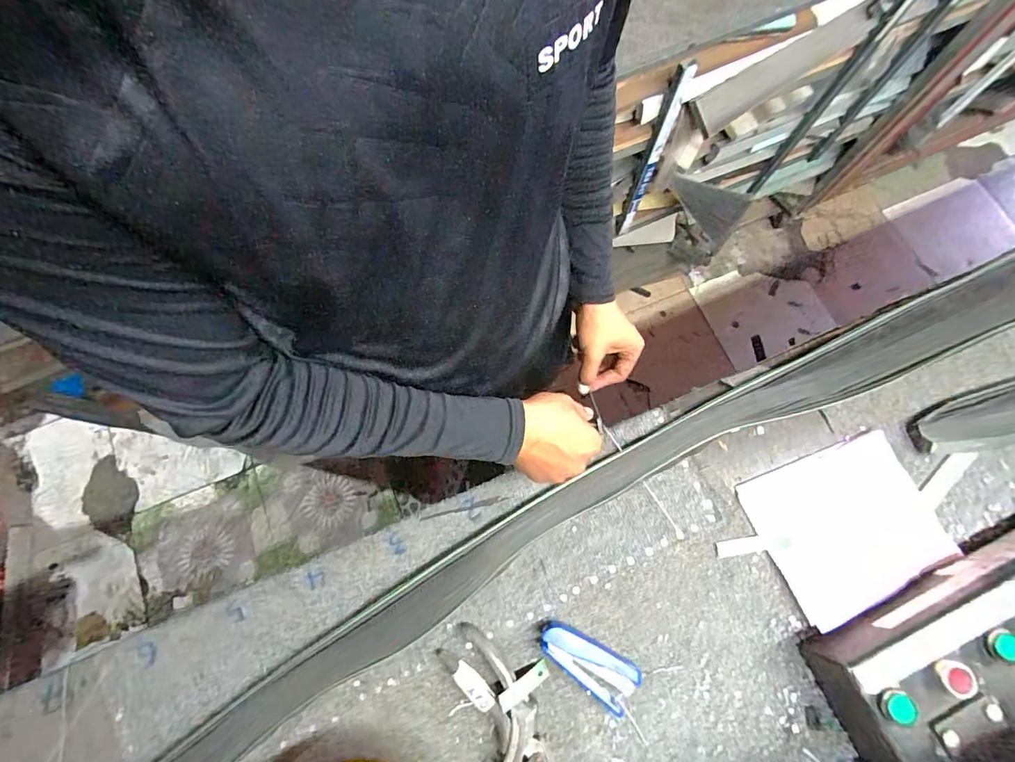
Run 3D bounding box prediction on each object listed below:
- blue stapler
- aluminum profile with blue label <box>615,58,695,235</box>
[{"bbox_3d":[0.088,0.309,0.503,0.113,0.025,0.050,35,78,10],"label":"blue stapler"},{"bbox_3d":[0.284,-0.438,0.928,0.034,0.450,0.036,25,76,8],"label":"aluminum profile with blue label"}]

